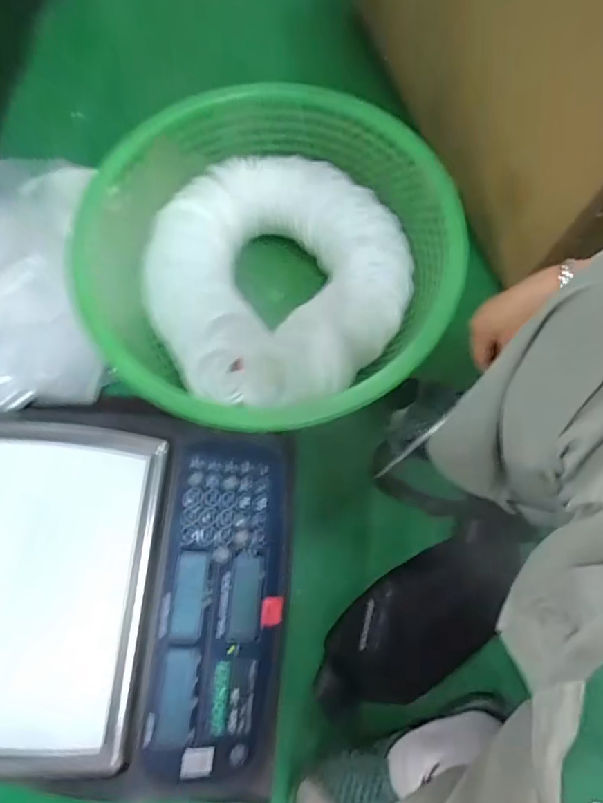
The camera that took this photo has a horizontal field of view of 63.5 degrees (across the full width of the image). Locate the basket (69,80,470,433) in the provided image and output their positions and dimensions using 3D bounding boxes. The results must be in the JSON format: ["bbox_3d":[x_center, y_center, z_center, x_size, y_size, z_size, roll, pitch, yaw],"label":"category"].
[{"bbox_3d":[-0.043,-0.172,0.608,0.413,0.150,0.418,0,74,2],"label":"basket"}]

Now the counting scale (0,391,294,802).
[{"bbox_3d":[-0.198,0.176,0.500,0.379,0.120,0.366,9,75,4],"label":"counting scale"}]

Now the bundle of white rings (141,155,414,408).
[{"bbox_3d":[-0.030,-0.155,0.585,0.292,0.095,0.327,35,78,11],"label":"bundle of white rings"}]

